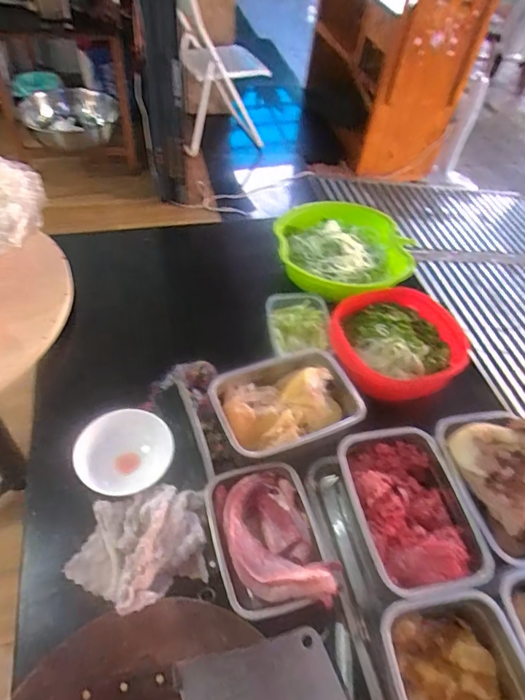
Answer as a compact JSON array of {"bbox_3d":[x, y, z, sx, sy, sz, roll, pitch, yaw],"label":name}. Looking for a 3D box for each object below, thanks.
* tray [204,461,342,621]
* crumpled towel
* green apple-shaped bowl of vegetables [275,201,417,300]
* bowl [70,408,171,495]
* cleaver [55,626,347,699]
[{"bbox_3d":[0.007,0.245,0.621,0.135,0.071,0.191,-11,52,-15],"label":"tray"},{"bbox_3d":[-0.163,0.260,0.613,0.184,0.060,0.142,-10,52,-14],"label":"crumpled towel"},{"bbox_3d":[0.161,-0.214,0.971,0.295,0.088,0.235,28,53,17],"label":"green apple-shaped bowl of vegetables"},{"bbox_3d":[-0.203,0.155,0.697,0.137,0.058,0.119,-26,57,-25],"label":"bowl"},{"bbox_3d":[-0.060,0.374,0.501,0.289,0.016,0.082,-8,51,-12],"label":"cleaver"}]

